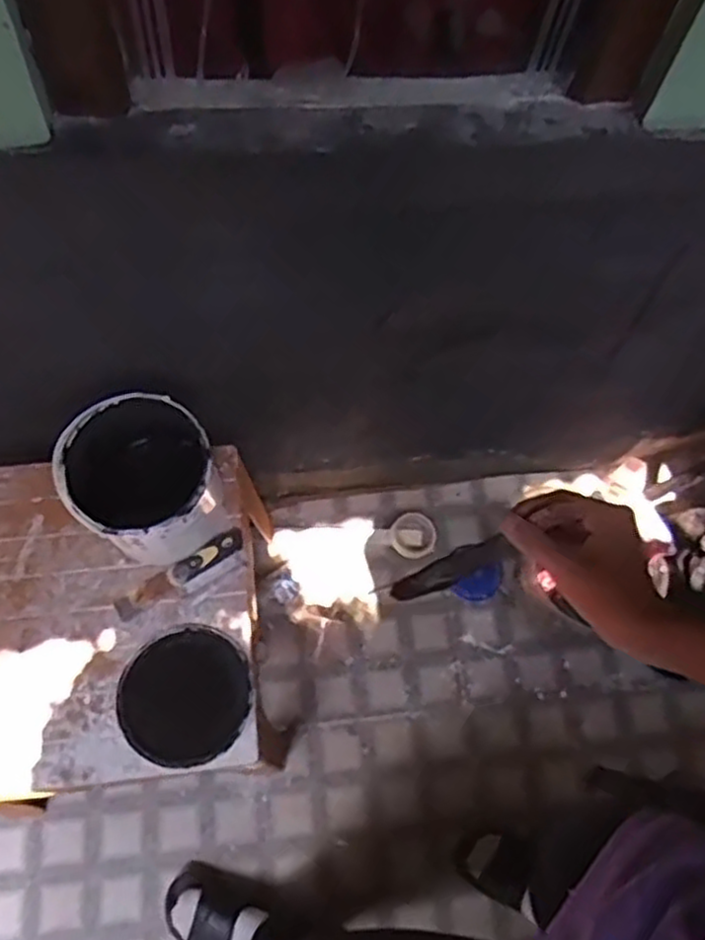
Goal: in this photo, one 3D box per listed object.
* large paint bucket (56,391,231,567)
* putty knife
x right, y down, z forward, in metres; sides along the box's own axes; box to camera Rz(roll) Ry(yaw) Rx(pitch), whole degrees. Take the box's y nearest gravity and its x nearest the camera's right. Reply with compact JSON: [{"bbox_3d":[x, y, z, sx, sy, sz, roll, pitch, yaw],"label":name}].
[{"bbox_3d":[-0.278,0.016,1.006,0.179,0.199,0.197,-38,74,-19],"label":"large paint bucket"},{"bbox_3d":[-0.241,0.144,1.050,0.197,0.032,0.036,-30,72,-17],"label":"putty knife"}]

